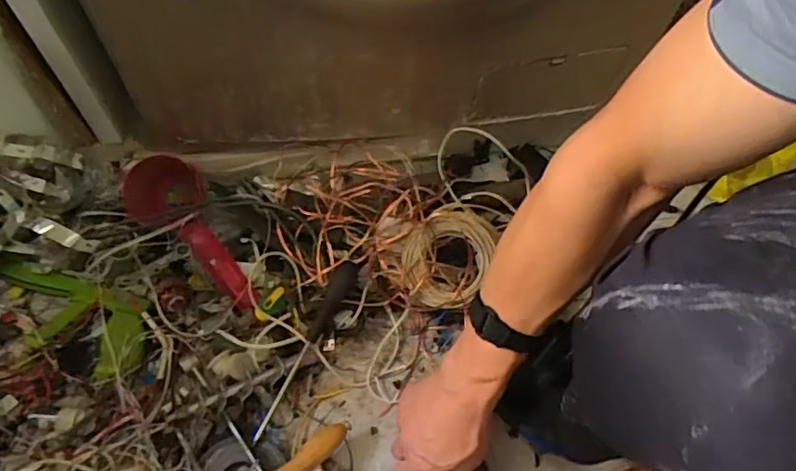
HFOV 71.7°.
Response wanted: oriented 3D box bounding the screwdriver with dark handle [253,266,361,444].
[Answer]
[{"bbox_3d":[-0.102,0.121,0.612,0.029,0.027,0.212,25,62,11],"label":"screwdriver with dark handle"}]

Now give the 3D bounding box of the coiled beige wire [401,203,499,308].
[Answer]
[{"bbox_3d":[0.063,0.022,0.656,0.109,0.040,0.114,-8,100,3],"label":"coiled beige wire"}]

